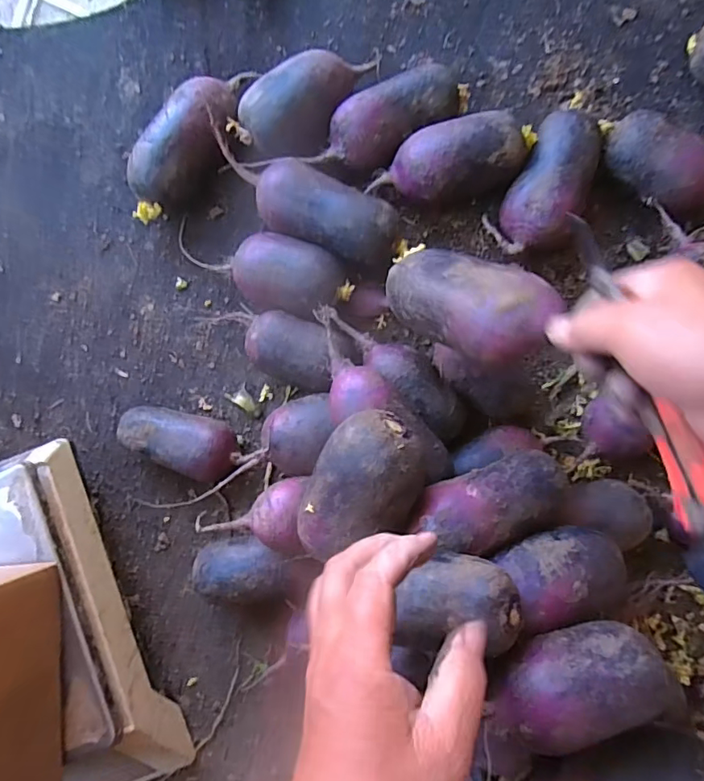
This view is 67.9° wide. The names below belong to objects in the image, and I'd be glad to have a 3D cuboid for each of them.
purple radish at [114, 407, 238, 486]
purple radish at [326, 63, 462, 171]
[{"bbox_3d":[-0.164,0.048,0.503,0.120,0.058,0.058,19,86,6],"label":"purple radish"},{"bbox_3d":[0.043,-0.259,0.511,0.138,0.063,0.064,-27,83,2],"label":"purple radish"}]

